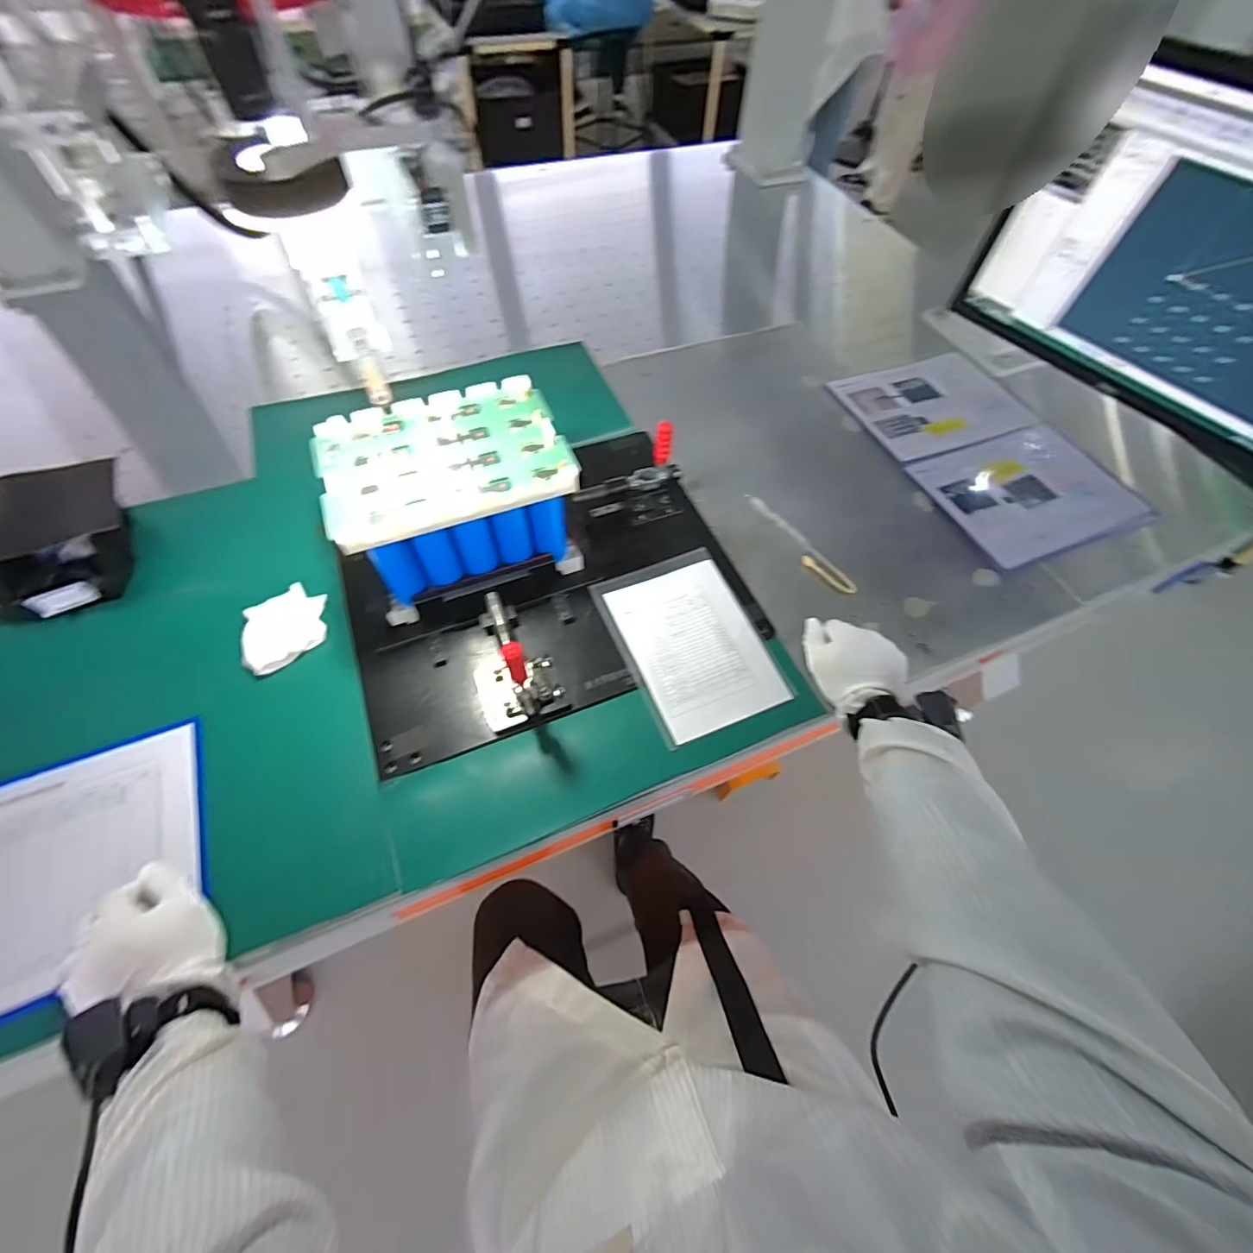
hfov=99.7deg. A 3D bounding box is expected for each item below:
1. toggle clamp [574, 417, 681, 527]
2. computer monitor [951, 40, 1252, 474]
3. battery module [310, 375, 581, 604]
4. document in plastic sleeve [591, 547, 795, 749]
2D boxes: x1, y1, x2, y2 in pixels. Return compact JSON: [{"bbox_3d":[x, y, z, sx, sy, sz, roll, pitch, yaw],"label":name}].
[{"bbox_3d":[0.009,-0.193,0.696,0.154,0.121,0.057,-19,62,-13],"label":"toggle clamp"},{"bbox_3d":[0.633,-0.373,0.557,0.088,0.282,0.447,-34,69,-23],"label":"computer monitor"},{"bbox_3d":[-0.196,-0.158,0.610,0.242,0.114,0.177,-19,62,-13],"label":"battery module"},{"bbox_3d":[0.078,0.013,0.645,0.164,0.008,0.230,-21,63,-14],"label":"document in plastic sleeve"}]

